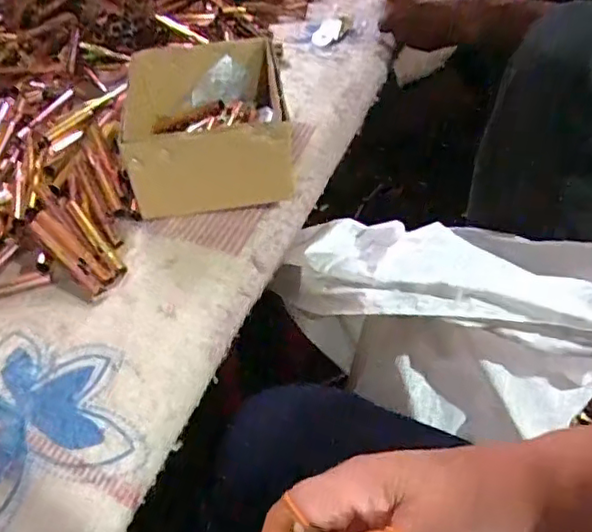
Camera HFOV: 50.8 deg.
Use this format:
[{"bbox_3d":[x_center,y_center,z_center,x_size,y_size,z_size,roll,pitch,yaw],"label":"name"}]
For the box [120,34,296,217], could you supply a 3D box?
[{"bbox_3d":[-0.077,-0.133,0.568,0.142,0.074,0.184,-12,42,-4],"label":"box"}]

